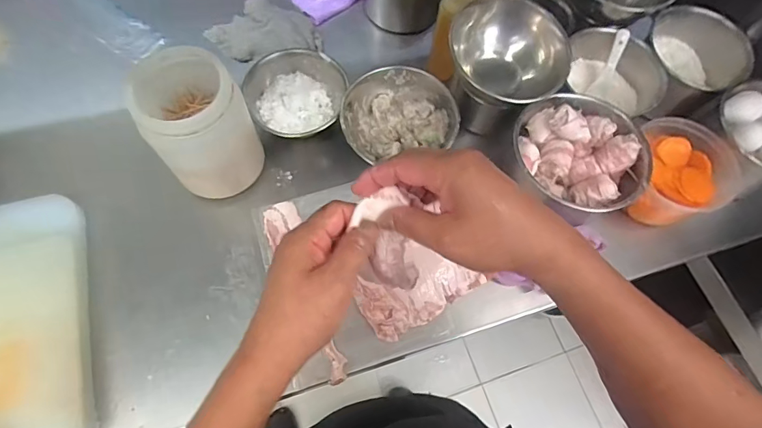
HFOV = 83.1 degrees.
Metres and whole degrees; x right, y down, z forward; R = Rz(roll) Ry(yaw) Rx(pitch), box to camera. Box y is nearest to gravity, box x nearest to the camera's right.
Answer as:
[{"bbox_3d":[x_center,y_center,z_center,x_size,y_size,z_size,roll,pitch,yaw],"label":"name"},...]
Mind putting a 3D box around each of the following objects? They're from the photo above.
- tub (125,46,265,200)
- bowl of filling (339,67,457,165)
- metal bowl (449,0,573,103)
[{"bbox_3d":[-0.237,-0.117,0.559,0.115,0.161,0.134,-34,74,-15],"label":"tub"},{"bbox_3d":[0.024,-0.151,0.644,0.163,0.056,0.133,-5,69,-5],"label":"bowl of filling"},{"bbox_3d":[0.179,-0.227,0.604,0.168,0.137,0.070,14,34,4],"label":"metal bowl"}]

